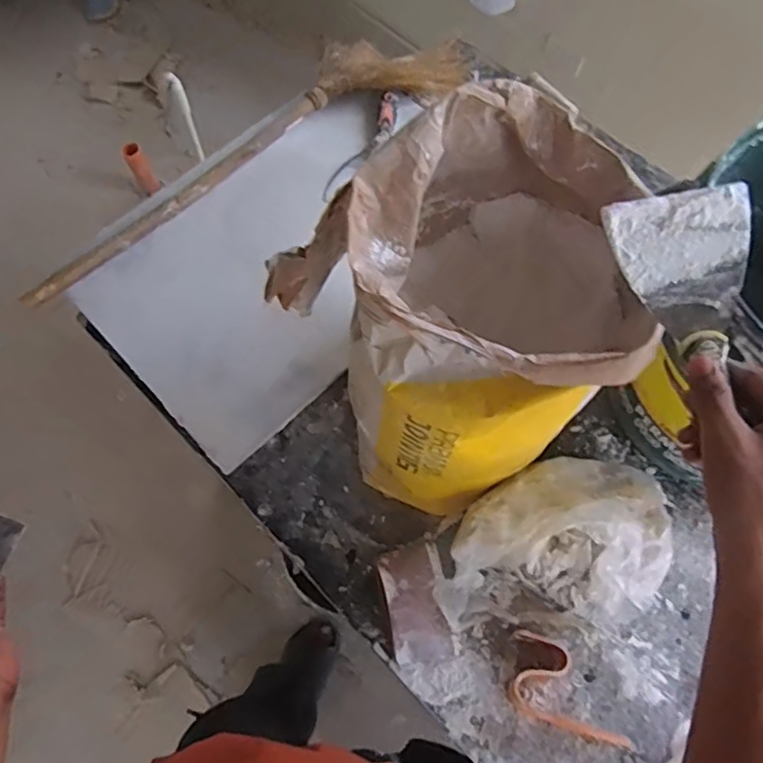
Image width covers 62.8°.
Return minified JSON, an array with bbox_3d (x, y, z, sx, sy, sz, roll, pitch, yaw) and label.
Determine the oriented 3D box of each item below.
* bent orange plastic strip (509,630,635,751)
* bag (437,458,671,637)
[{"bbox_3d":[0.203,0.324,0.656,0.133,0.027,0.079,16,67,8],"label":"bent orange plastic strip"},{"bbox_3d":[0.195,0.163,0.670,0.262,0.120,0.184,0,66,1],"label":"bag"}]

